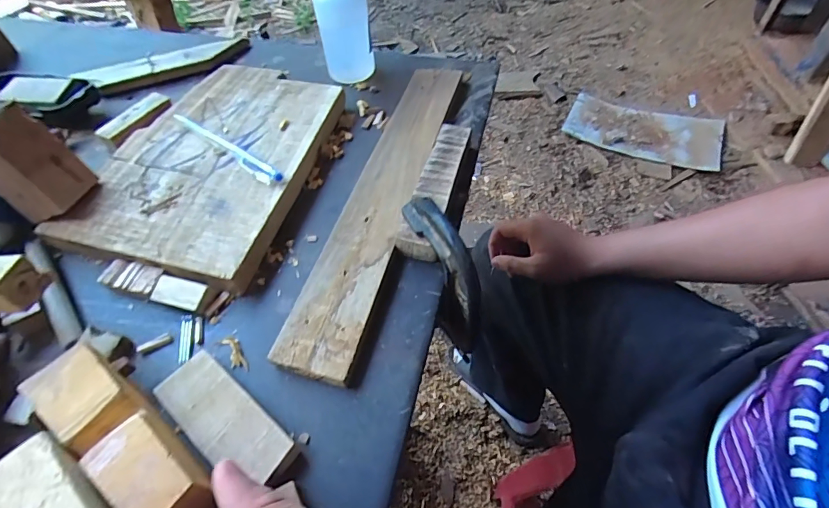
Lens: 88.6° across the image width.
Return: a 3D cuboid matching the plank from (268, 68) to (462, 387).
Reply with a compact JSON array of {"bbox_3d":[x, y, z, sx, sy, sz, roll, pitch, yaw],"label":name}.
[{"bbox_3d":[-0.020,-0.056,0.326,0.047,0.009,0.311,13,53,9],"label":"plank"}]

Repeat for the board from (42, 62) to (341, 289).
[{"bbox_3d":[-0.158,-0.083,0.338,0.159,0.017,0.220,9,50,8],"label":"board"}]

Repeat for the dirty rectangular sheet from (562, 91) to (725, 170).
[{"bbox_3d":[0.869,-0.477,1.620,0.545,0.043,0.326,23,54,18],"label":"dirty rectangular sheet"}]

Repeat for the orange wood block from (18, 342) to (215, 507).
[{"bbox_3d":[-0.138,0.087,0.203,0.111,0.027,0.032,29,55,22],"label":"orange wood block"}]

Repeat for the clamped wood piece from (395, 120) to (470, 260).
[{"bbox_3d":[0.016,-0.052,0.314,0.028,0.014,0.126,11,51,9],"label":"clamped wood piece"}]

